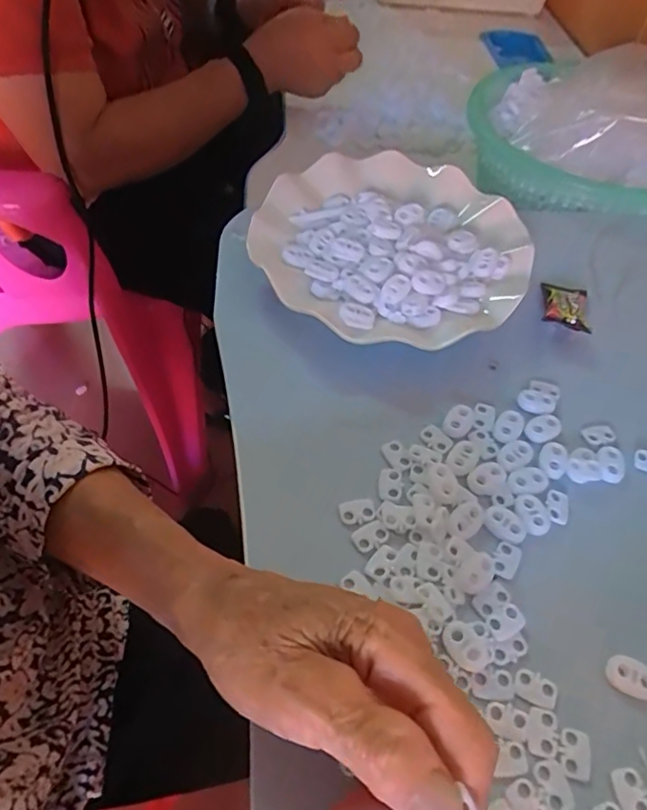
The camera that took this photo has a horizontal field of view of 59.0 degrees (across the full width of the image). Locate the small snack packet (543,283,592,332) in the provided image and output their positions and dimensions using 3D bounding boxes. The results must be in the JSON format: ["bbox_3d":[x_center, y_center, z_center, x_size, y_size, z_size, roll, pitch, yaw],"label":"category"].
[{"bbox_3d":[0.162,-0.067,0.379,0.029,0.014,0.049,16,53,7],"label":"small snack packet"}]

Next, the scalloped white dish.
[{"bbox_3d":[0.046,-0.109,0.392,0.176,0.032,0.190,0,53,0],"label":"scalloped white dish"}]

